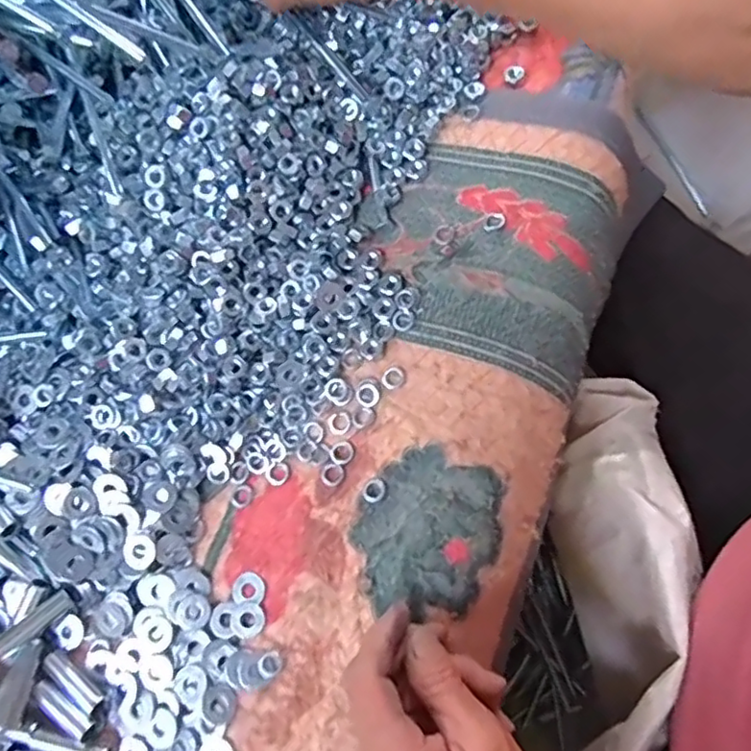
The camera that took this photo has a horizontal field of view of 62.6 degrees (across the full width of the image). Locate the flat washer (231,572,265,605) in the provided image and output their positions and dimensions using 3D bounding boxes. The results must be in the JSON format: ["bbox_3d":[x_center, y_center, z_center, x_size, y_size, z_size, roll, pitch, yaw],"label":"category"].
[{"bbox_3d":[-0.071,0.118,0.342,0.018,0.004,0.015,-3,73,4],"label":"flat washer"}]

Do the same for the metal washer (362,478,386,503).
[{"bbox_3d":[0.000,0.065,0.348,0.014,0.004,0.012,-43,75,-8],"label":"metal washer"}]

